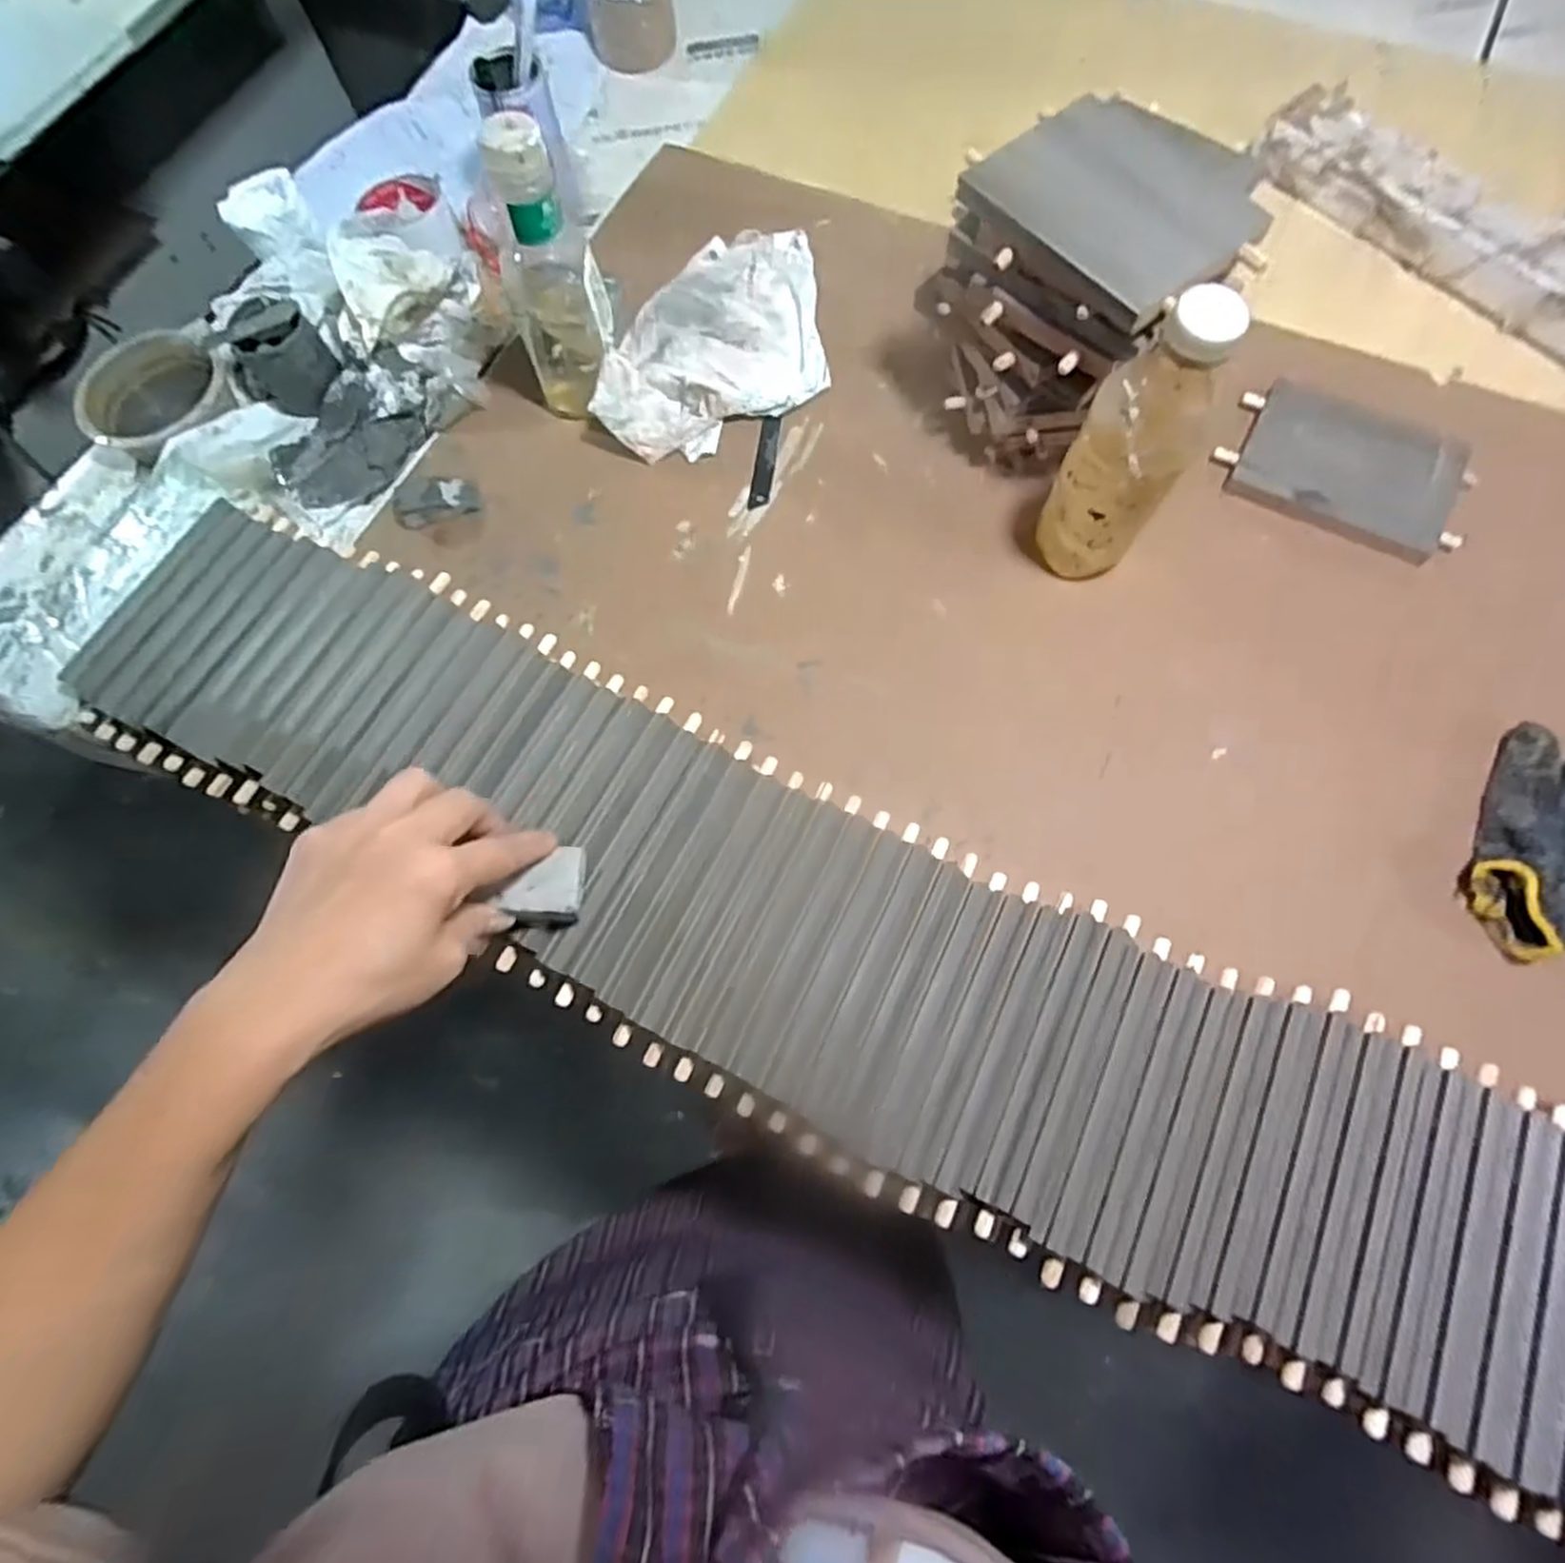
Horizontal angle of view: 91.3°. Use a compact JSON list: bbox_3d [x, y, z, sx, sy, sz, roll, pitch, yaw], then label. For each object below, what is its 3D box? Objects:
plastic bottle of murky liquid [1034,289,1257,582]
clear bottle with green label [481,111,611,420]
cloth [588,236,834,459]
[{"bbox_3d":[0.230,-0.219,0.501,0.076,0.209,0.083,32,75,12],"label":"plastic bottle of murky liquid"},{"bbox_3d":[-0.169,-0.364,0.569,0.073,0.205,0.069,-21,72,-5],"label":"clear bottle with green label"},{"bbox_3d":[-0.058,-0.390,0.658,0.188,0.052,0.240,-2,71,1],"label":"cloth"}]

